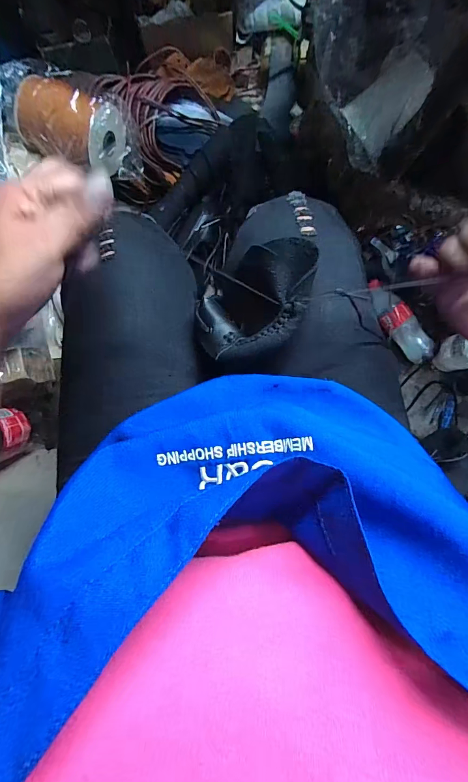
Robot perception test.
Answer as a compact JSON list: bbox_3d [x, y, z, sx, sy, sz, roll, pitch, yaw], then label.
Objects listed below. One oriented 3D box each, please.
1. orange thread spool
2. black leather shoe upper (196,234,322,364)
[{"bbox_3d":[-0.265,-0.424,0.608,0.162,0.097,0.098,27,90,-1],"label":"orange thread spool"},{"bbox_3d":[0.020,-0.075,0.311,0.115,0.057,0.079,-42,90,-1],"label":"black leather shoe upper"}]

